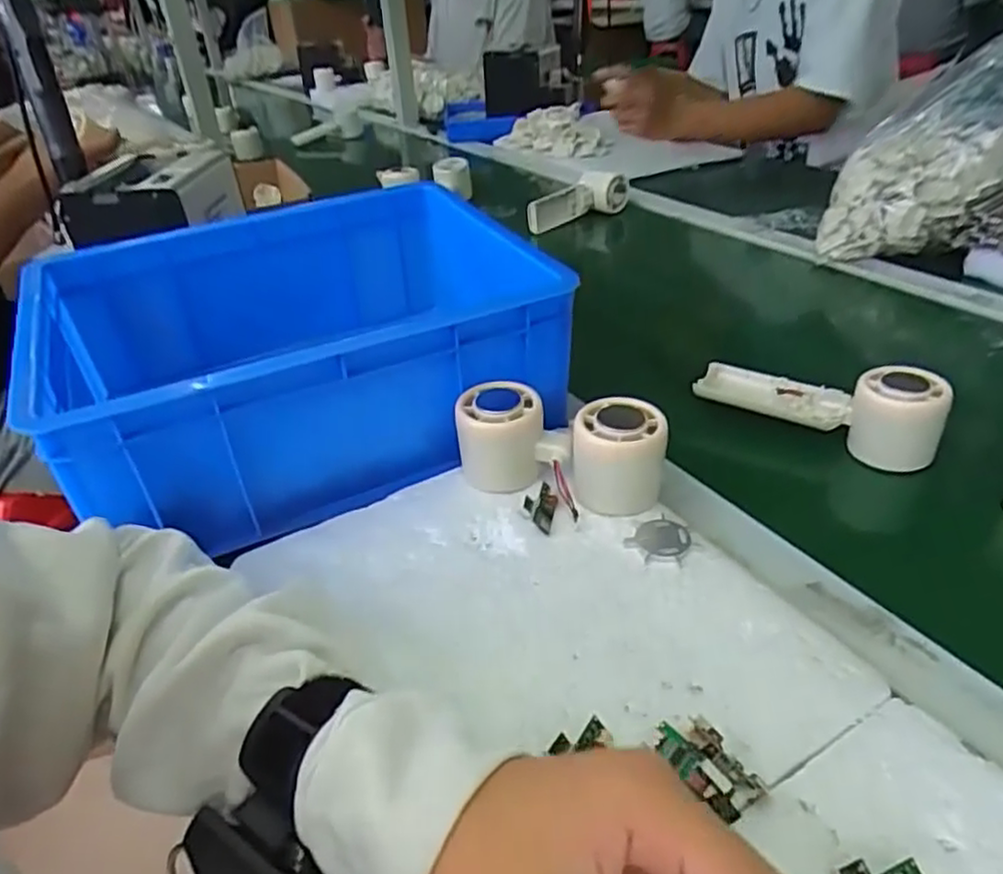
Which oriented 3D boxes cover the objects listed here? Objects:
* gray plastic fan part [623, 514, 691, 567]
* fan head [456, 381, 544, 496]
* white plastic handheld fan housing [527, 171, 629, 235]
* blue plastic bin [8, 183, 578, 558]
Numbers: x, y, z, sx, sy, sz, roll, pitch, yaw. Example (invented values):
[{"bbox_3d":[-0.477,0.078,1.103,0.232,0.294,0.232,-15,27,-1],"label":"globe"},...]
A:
[{"bbox_3d":[0.094,0.061,0.406,0.037,0.004,0.030,-30,42,-29],"label":"gray plastic fan part"},{"bbox_3d":[0.000,0.001,0.457,0.056,0.057,0.051,-5,36,3],"label":"fan head"},{"bbox_3d":[0.108,-0.328,0.968,0.181,0.062,0.042,-23,37,-23],"label":"white plastic handheld fan housing"},{"bbox_3d":[-0.143,-0.070,0.515,0.314,0.127,0.248,-20,38,-18],"label":"blue plastic bin"}]

